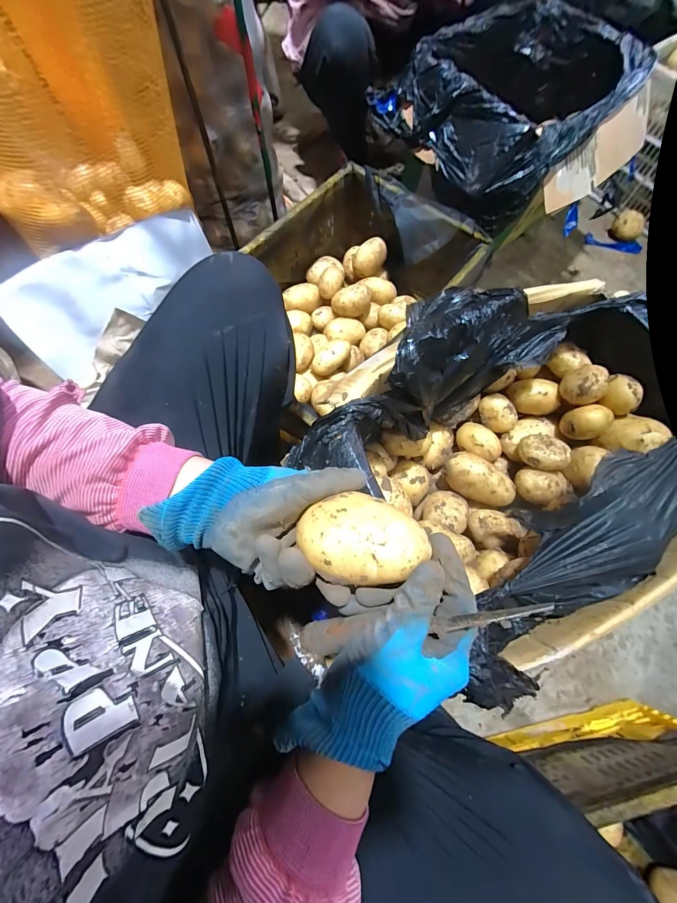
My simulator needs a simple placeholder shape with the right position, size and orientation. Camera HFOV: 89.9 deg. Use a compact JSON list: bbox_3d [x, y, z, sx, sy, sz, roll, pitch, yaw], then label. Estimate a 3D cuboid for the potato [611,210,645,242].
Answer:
[{"bbox_3d":[0.878,-0.682,1.028,0.053,0.061,0.083,-41,76,-15],"label":"potato"}]

